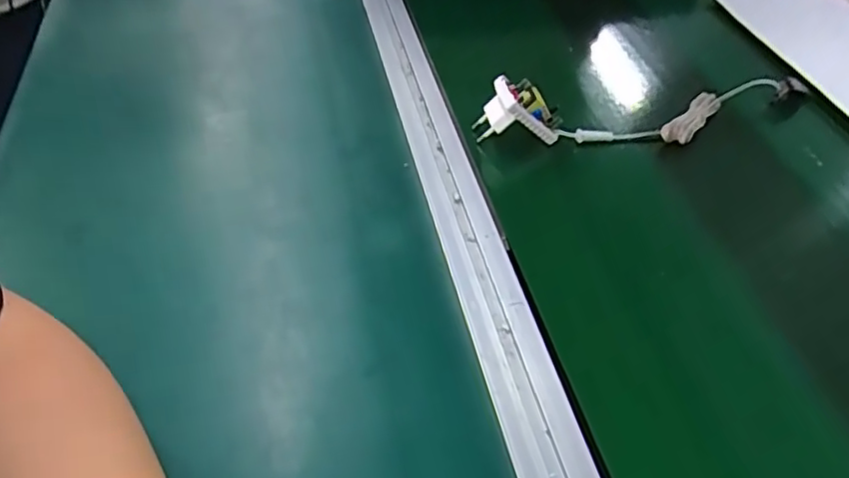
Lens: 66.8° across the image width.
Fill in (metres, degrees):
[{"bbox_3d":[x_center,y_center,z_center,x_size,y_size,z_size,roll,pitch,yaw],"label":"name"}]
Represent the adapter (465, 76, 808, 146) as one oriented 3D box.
[{"bbox_3d":[0.187,-0.108,0.524,0.292,0.043,0.050,-8,46,-13],"label":"adapter"}]

